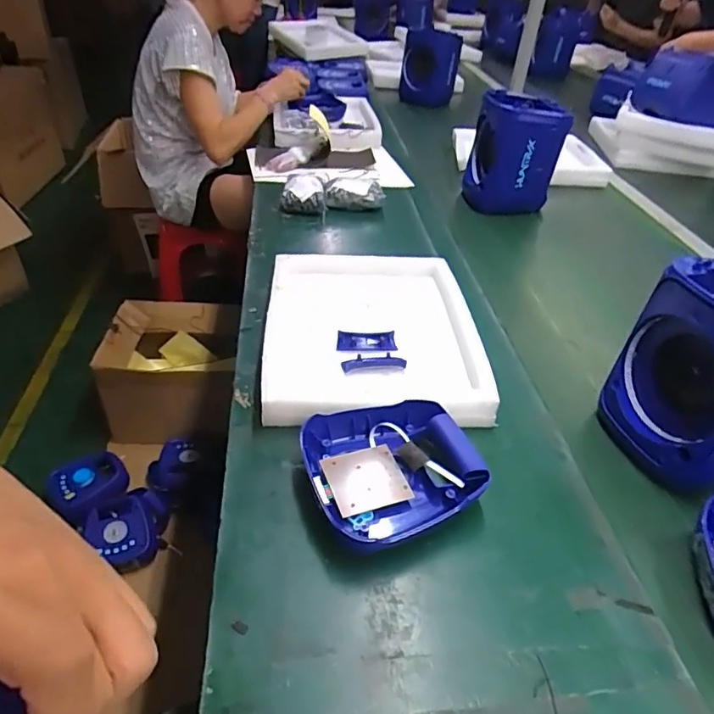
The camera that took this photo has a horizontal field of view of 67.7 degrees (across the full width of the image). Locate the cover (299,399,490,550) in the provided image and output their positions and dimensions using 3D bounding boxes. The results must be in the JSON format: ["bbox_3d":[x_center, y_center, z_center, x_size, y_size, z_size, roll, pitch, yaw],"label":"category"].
[{"bbox_3d":[0.042,0.118,0.570,0.185,0.045,0.155,-10,42,-17],"label":"cover"}]

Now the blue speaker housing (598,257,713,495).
[{"bbox_3d":[0.410,0.018,0.597,0.167,0.198,0.156,-7,42,-15],"label":"blue speaker housing"}]

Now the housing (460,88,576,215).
[{"bbox_3d":[0.343,-0.447,1.166,0.190,0.214,0.139,13,41,9],"label":"housing"}]

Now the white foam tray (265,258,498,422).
[{"bbox_3d":[0.018,-0.044,0.767,0.291,0.042,0.372,1,40,-5],"label":"white foam tray"}]

